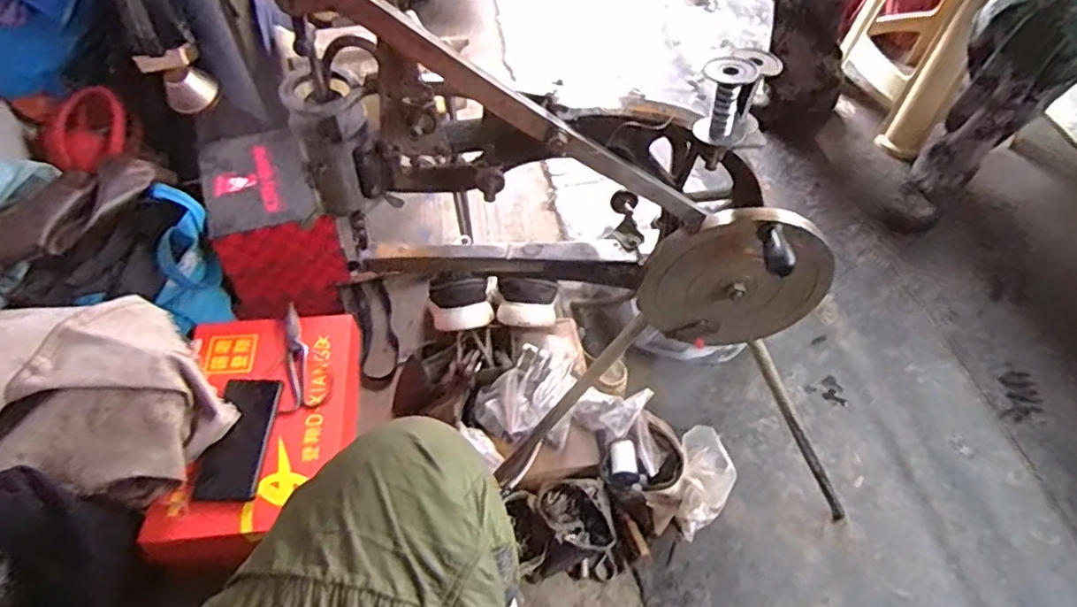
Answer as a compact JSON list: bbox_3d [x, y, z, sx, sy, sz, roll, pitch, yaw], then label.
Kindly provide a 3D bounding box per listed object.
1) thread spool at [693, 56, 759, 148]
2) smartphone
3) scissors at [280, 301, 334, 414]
[{"bbox_3d":[0.135,-0.148,0.478,0.036,0.055,0.033,3,52,-3],"label":"thread spool"},{"bbox_3d":[-0.361,0.162,0.797,0.071,0.010,0.153,1,52,-1],"label":"smartphone"},{"bbox_3d":[-0.306,0.070,0.872,0.061,0.013,0.159,-8,53,-8],"label":"scissors"}]

